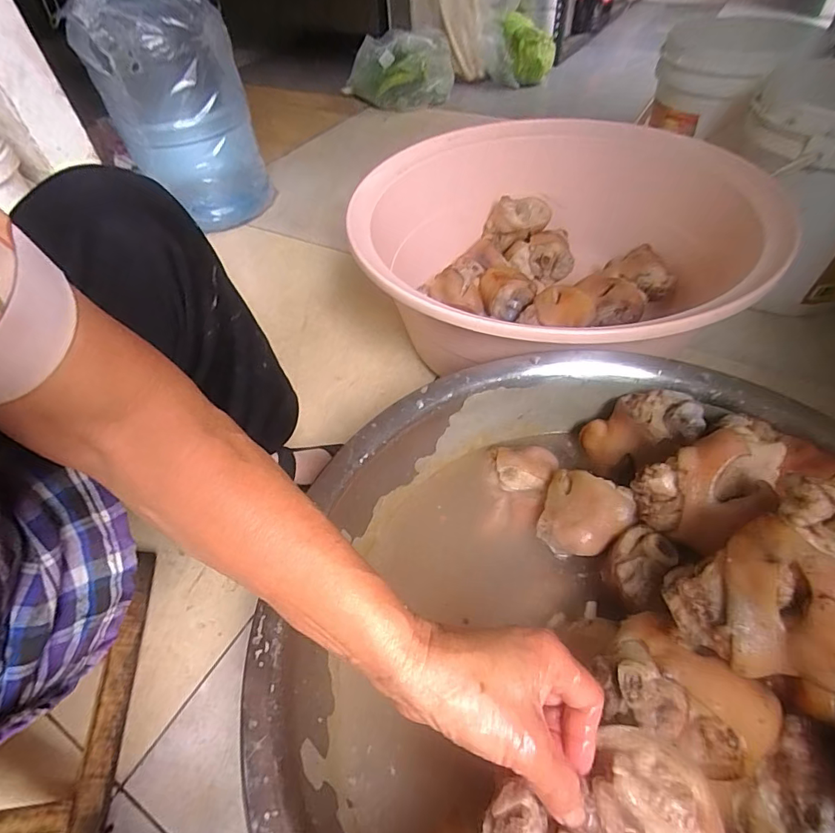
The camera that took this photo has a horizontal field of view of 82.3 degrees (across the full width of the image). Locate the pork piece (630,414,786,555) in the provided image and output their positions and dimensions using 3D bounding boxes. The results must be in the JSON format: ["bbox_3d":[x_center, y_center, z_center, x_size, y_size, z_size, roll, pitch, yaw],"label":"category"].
[{"bbox_3d":[0.230,0.055,0.369,0.095,0.061,0.076,-21,51,-12],"label":"pork piece"}]

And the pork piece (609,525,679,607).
[{"bbox_3d":[0.177,0.119,0.383,0.043,0.031,0.049,26,57,26],"label":"pork piece"}]

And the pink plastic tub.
[{"bbox_3d":[0.196,-0.237,0.713,0.505,0.228,0.560,33,60,28],"label":"pink plastic tub"}]

